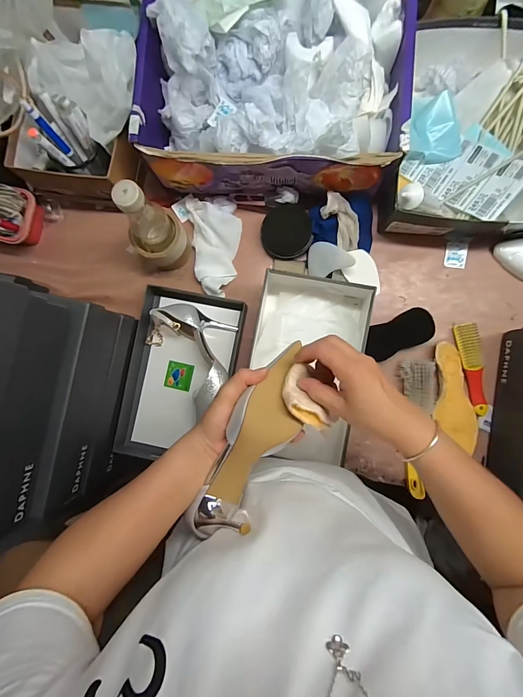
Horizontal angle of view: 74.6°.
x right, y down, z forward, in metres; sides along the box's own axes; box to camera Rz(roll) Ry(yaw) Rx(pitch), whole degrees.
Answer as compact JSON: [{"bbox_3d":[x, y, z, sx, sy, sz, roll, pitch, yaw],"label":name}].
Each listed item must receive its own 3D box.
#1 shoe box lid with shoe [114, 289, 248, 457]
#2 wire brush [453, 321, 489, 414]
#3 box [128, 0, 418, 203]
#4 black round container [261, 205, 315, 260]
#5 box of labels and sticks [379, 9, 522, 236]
[{"bbox_3d":[-0.146,0.050,0.613,0.179,0.068,0.304,10,89,4],"label":"shoe box lid with shoe"},{"bbox_3d":[0.368,0.035,0.592,0.034,0.027,0.156,-11,87,3],"label":"wire brush"},{"bbox_3d":[0.016,-0.426,0.541,0.397,0.156,0.312,5,88,4],"label":"box"},{"bbox_3d":[0.043,-0.207,0.611,0.088,0.016,0.088,2,103,9],"label":"black round container"},{"bbox_3d":[0.343,-0.371,0.565,0.260,0.113,0.362,6,88,4],"label":"box of labels and sticks"}]

